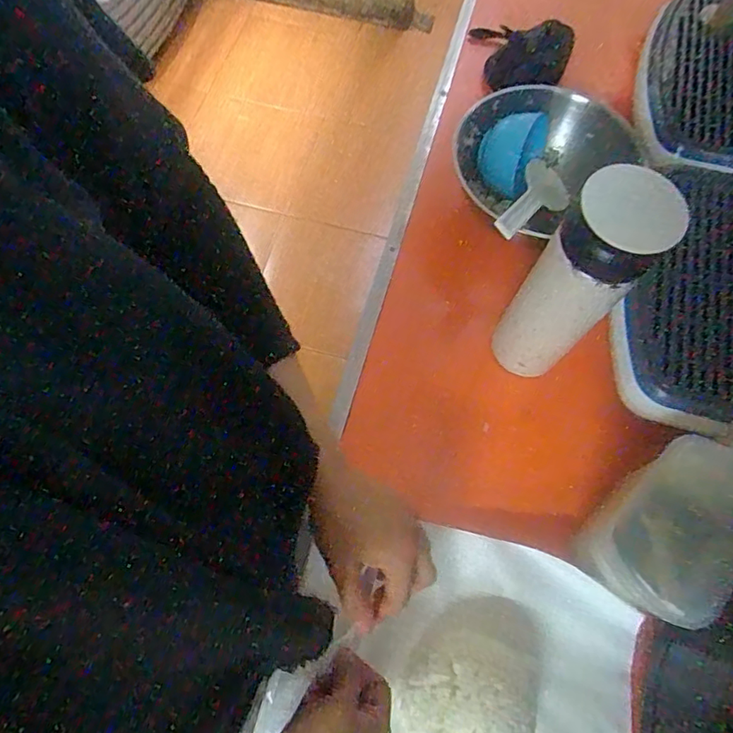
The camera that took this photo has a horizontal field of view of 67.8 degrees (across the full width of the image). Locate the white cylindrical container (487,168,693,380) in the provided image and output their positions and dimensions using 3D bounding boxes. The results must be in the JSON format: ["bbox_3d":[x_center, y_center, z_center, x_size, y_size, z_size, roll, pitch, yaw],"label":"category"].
[{"bbox_3d":[0.168,-0.061,0.446,0.061,0.219,0.064,1,67,-2],"label":"white cylindrical container"}]

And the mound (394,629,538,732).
[{"bbox_3d":[0.072,0.249,0.396,0.094,0.045,0.103,1,67,-2],"label":"mound"}]

